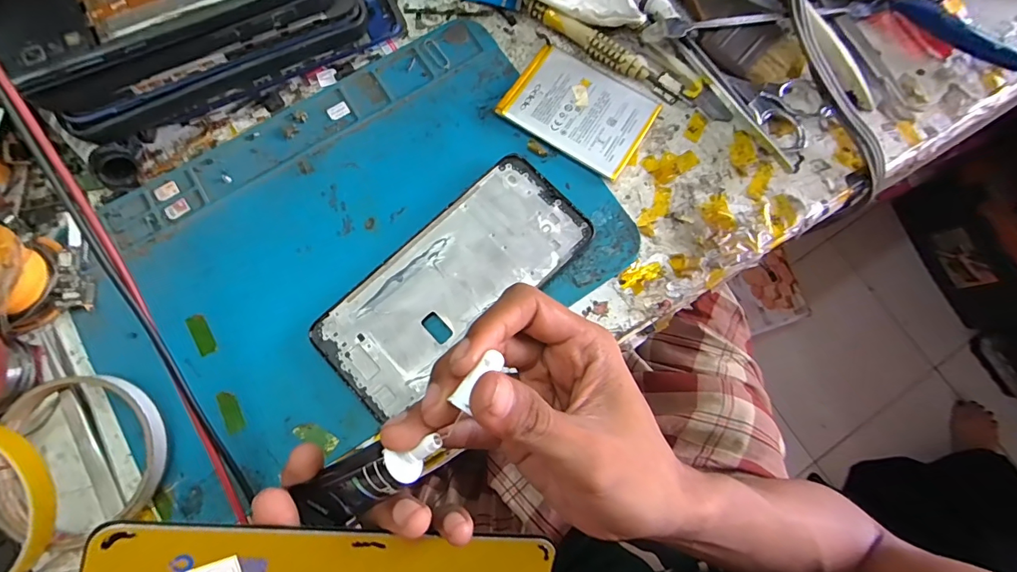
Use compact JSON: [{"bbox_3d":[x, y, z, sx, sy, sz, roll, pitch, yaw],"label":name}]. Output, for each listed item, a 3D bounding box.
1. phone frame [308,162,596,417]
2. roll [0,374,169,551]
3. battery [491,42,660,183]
[{"bbox_3d":[-0.031,-0.003,0.257,0.158,0.007,0.071,-43,81,-9],"label":"phone frame"},{"bbox_3d":[-0.219,0.087,0.229,0.083,0.019,0.079,0,78,0],"label":"roll"},{"bbox_3d":[0.045,-0.112,0.282,0.086,0.006,0.063,32,79,6],"label":"battery"}]

